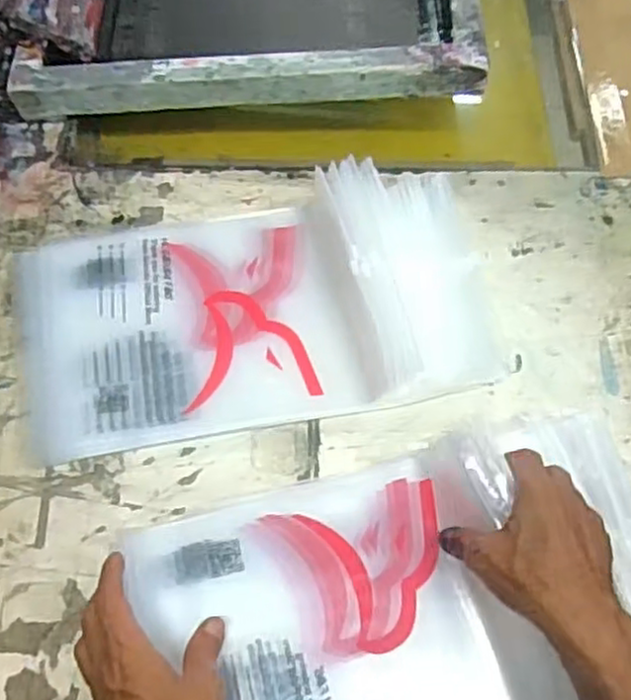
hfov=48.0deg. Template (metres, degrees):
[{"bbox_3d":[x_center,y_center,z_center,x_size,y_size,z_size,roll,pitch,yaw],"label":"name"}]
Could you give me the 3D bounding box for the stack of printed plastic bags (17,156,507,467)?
[{"bbox_3d":[-0.051,-0.043,0.590,0.390,0.073,0.201,-9,65,-5],"label":"stack of printed plastic bags"}]

